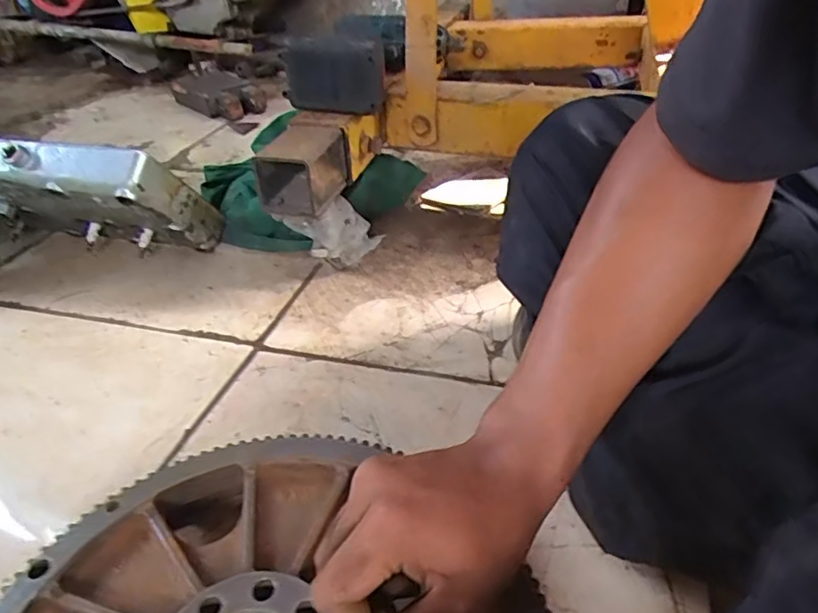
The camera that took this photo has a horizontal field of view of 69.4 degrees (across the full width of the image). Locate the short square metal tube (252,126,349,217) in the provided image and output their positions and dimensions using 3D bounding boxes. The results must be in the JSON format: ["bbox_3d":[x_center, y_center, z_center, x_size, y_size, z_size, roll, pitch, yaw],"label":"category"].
[{"bbox_3d":[-0.110,-0.148,0.639,0.061,0.071,0.107,11,37,19],"label":"short square metal tube"}]

